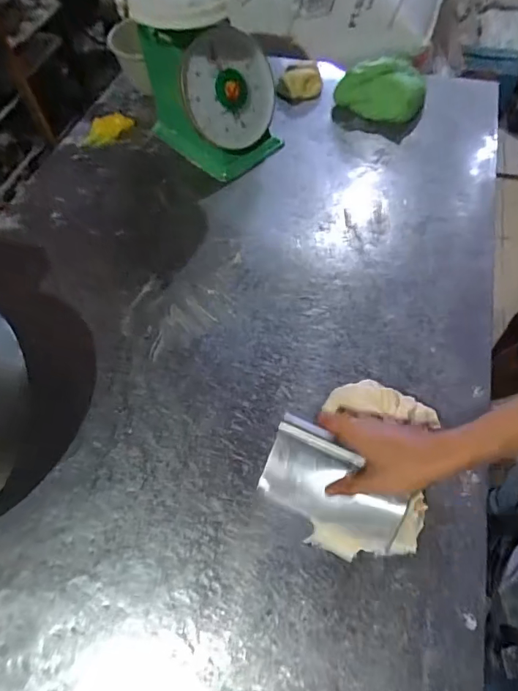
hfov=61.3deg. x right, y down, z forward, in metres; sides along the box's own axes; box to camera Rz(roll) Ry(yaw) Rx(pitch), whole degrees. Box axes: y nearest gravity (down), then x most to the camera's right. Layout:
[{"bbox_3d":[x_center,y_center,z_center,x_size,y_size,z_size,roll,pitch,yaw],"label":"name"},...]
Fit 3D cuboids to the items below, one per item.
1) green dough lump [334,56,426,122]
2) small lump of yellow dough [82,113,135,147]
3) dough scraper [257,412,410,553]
[{"bbox_3d":[0.259,-0.536,0.923,0.181,0.091,0.111,-5,59,-2],"label":"green dough lump"},{"bbox_3d":[-0.305,-0.439,0.884,0.102,0.027,0.059,-12,60,-6],"label":"small lump of yellow dough"},{"bbox_3d":[0.083,0.149,0.461,0.161,0.020,0.097,26,105,-1],"label":"dough scraper"}]

